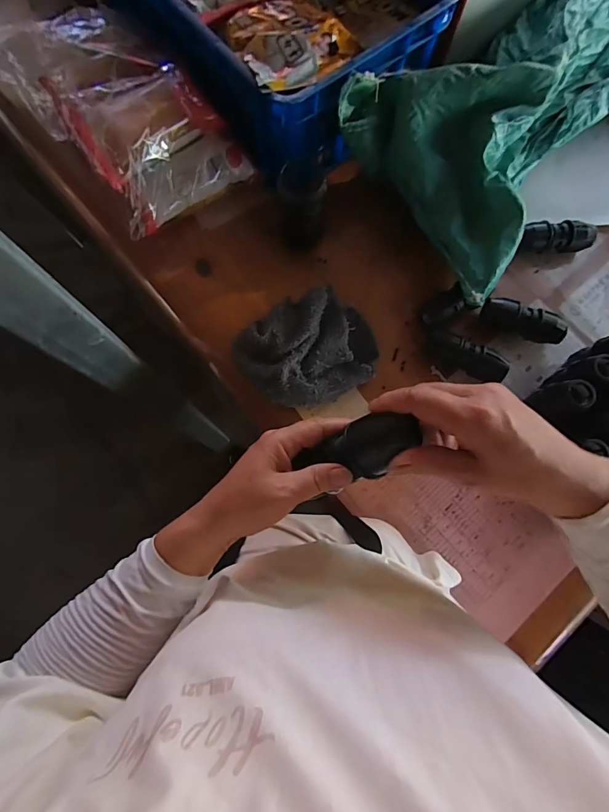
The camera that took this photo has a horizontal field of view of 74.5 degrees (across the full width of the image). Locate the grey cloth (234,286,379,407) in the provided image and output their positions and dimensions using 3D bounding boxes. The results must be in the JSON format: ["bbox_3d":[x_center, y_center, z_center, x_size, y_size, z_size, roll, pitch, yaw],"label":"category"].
[{"bbox_3d":[0.009,-0.081,0.581,0.188,0.056,0.154,-30,80,-6],"label":"grey cloth"}]

